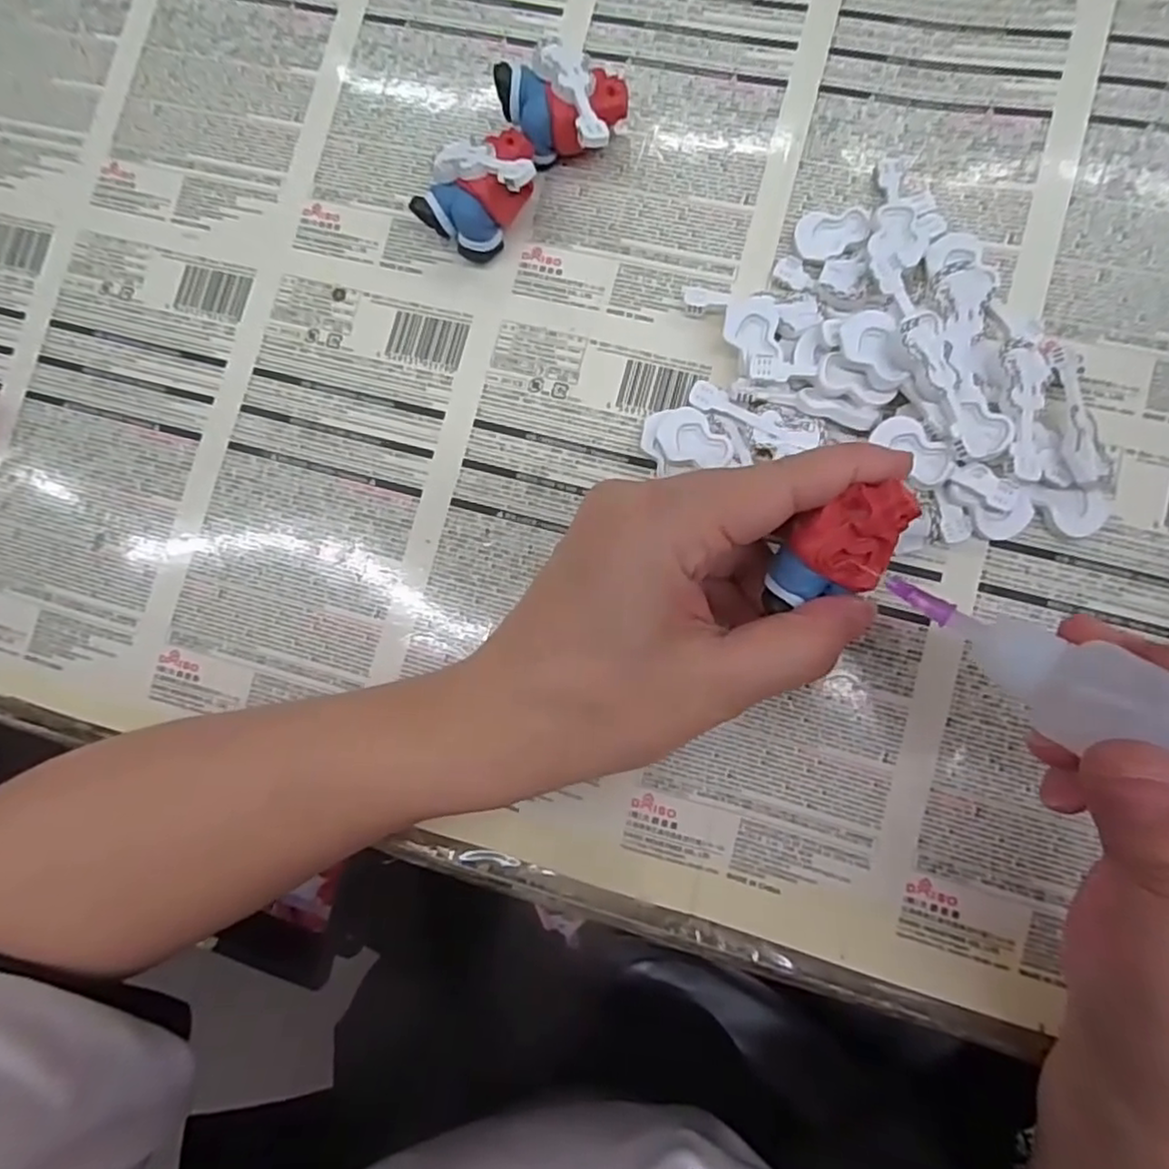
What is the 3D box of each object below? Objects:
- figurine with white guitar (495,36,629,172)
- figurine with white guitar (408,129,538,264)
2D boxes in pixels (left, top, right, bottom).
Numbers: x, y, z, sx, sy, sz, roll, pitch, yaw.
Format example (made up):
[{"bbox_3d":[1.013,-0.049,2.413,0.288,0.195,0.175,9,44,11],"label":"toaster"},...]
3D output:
[{"bbox_3d":[-0.007,-0.178,0.252,0.049,0.028,0.036,28,88,9],"label":"figurine with white guitar"},{"bbox_3d":[-0.039,-0.148,0.253,0.037,0.026,0.043,32,89,9],"label":"figurine with white guitar"}]

